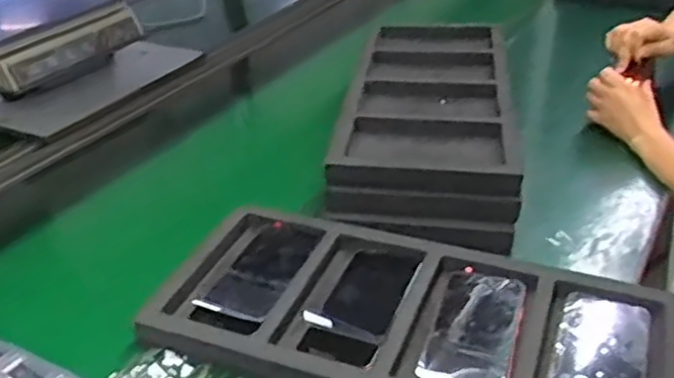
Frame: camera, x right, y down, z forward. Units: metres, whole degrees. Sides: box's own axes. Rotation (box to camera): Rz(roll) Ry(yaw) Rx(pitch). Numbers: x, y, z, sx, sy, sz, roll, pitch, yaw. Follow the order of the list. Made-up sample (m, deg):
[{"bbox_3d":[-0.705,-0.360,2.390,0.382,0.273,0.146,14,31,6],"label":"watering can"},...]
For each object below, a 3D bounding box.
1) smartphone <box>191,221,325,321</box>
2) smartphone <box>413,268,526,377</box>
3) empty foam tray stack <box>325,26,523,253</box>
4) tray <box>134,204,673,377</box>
[{"bbox_3d":[-0.075,0.085,0.757,0.074,0.012,0.164,10,33,20],"label":"smartphone"},{"bbox_3d":[0.129,0.132,0.666,0.080,0.013,0.168,9,33,19],"label":"smartphone"},{"bbox_3d":[0.125,-0.098,0.955,0.211,0.089,0.450,3,31,9],"label":"empty foam tray stack"},{"bbox_3d":[0.071,0.122,0.688,0.489,0.031,0.231,10,33,21],"label":"tray"}]

